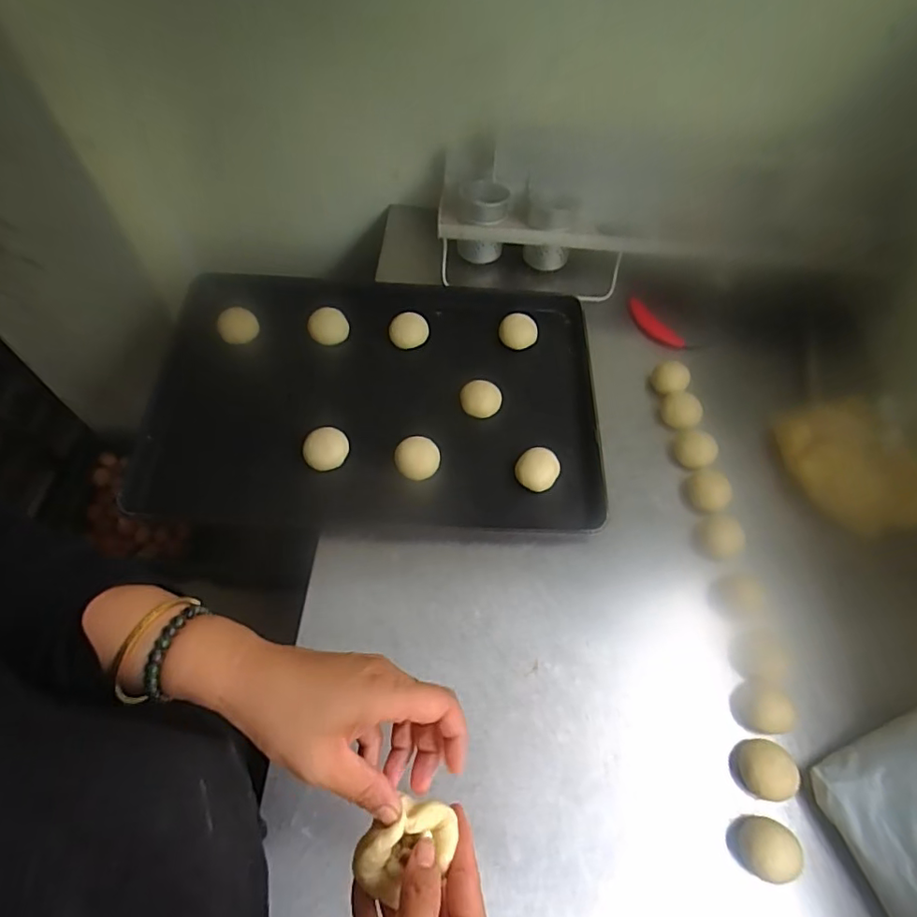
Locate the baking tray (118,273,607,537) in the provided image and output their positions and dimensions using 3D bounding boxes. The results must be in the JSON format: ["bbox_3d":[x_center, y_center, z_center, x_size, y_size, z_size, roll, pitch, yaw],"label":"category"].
[{"bbox_3d":[-0.084,-0.094,0.758,0.557,0.033,0.421,3,62,-2],"label":"baking tray"}]

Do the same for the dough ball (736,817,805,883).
[{"bbox_3d":[0.305,0.386,0.536,0.048,0.038,0.051,2,62,-3],"label":"dough ball"}]

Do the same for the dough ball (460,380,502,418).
[{"bbox_3d":[0.032,-0.084,0.767,0.056,0.027,0.050,9,62,1],"label":"dough ball"}]

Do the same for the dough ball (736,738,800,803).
[{"bbox_3d":[0.328,0.328,0.571,0.047,0.038,0.052,-25,67,-16],"label":"dough ball"}]

